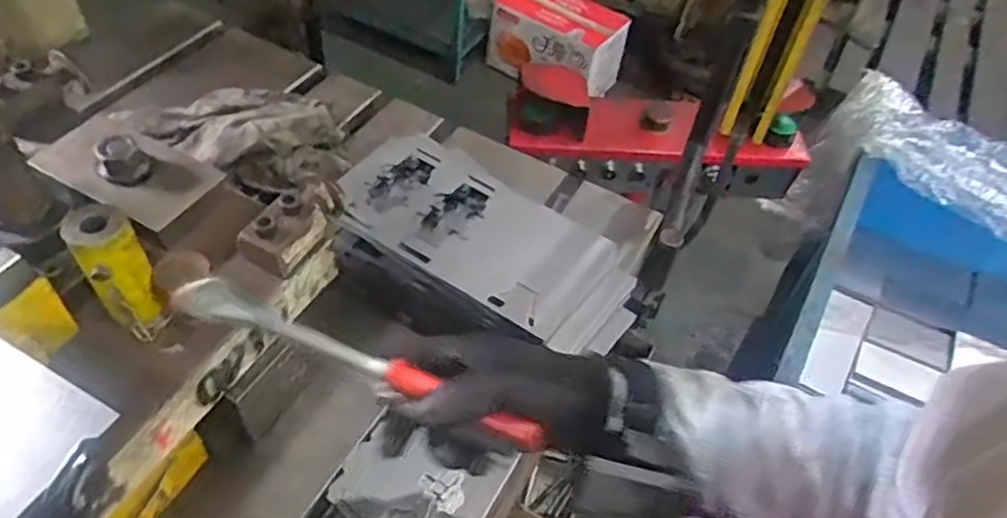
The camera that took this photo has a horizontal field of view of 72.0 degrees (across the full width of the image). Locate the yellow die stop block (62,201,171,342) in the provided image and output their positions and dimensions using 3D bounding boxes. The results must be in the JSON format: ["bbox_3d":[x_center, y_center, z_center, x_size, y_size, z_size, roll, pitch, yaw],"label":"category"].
[{"bbox_3d":[-0.273,0.011,0.498,0.041,0.096,0.047,-32,60,-26],"label":"yellow die stop block"}]

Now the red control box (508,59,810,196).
[{"bbox_3d":[0.272,-0.218,1.283,0.547,0.171,0.114,9,49,-15],"label":"red control box"}]

